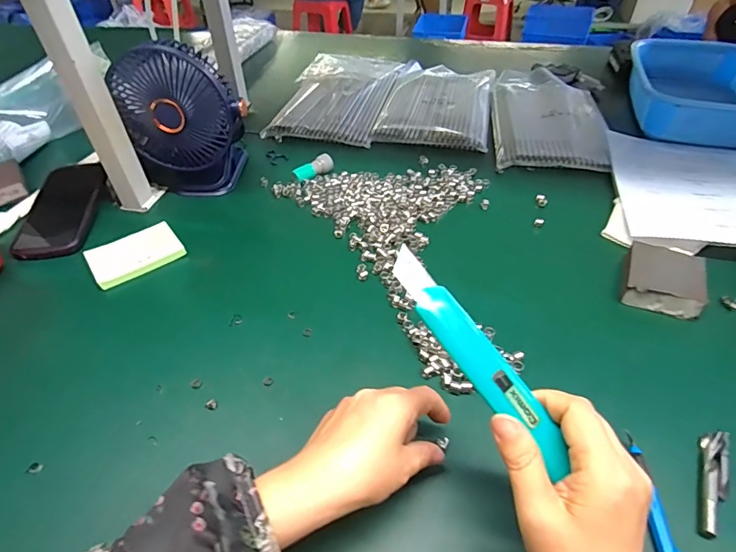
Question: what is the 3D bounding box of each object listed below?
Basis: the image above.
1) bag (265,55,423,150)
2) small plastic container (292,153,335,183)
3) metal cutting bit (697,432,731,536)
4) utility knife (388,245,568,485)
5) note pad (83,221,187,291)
[{"bbox_3d":[-0.047,-0.341,0.818,0.197,0.025,0.326,9,45,11],"label":"bag"},{"bbox_3d":[-0.075,-0.154,0.635,0.062,0.017,0.023,-31,51,-27],"label":"small plastic container"},{"bbox_3d":[0.248,0.146,0.317,0.018,0.009,0.084,20,48,22],"label":"metal cutting bit"},{"bbox_3d":[0.062,0.044,0.252,0.028,0.007,0.142,-34,81,-29],"label":"utility knife"},{"bbox_3d":[-0.267,-0.025,0.512,0.094,0.017,0.061,-29,50,-26],"label":"note pad"}]

